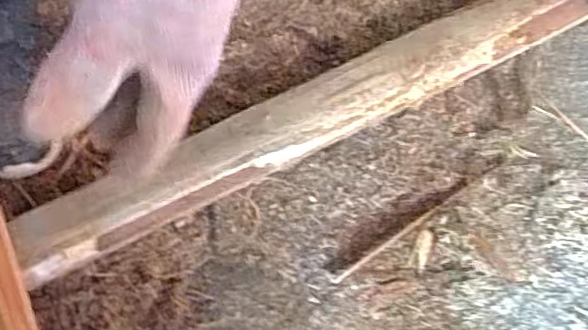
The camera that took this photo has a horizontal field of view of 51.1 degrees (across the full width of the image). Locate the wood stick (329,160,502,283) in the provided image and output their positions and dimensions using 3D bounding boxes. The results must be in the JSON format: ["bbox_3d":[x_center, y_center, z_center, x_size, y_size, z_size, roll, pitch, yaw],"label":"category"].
[{"bbox_3d":[0.108,0.048,0.537,0.184,0.005,0.009,-33,73,-11],"label":"wood stick"}]

